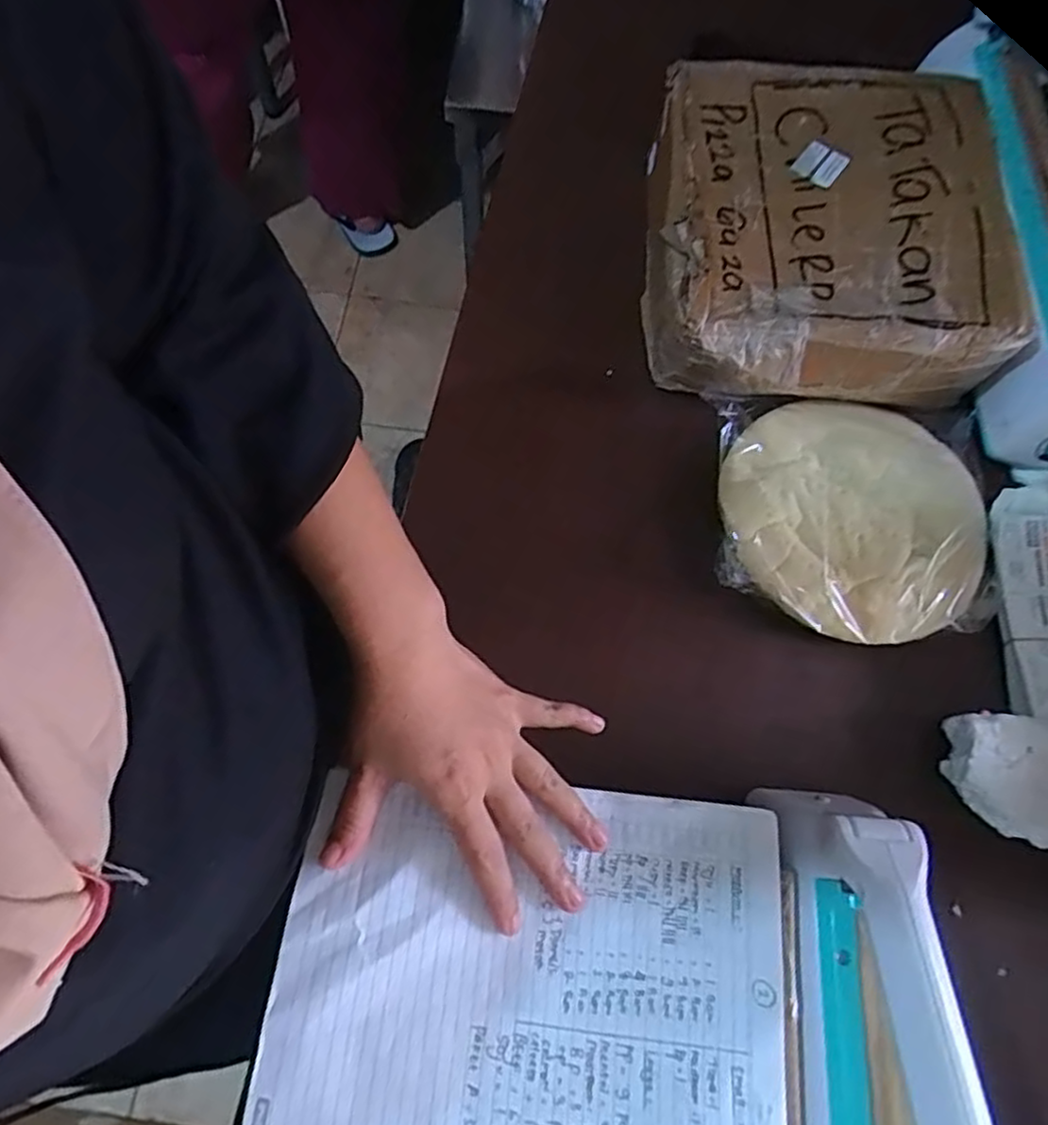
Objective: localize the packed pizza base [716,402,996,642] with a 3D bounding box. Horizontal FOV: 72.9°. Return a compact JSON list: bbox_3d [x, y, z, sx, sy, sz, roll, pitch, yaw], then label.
[{"bbox_3d":[0.239,-0.038,0.513,0.190,0.014,0.179,8,69,1],"label":"packed pizza base"}]

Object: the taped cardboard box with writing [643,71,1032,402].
[{"bbox_3d":[0.226,-0.259,0.550,0.246,0.088,0.262,5,69,0],"label":"taped cardboard box with writing"}]

